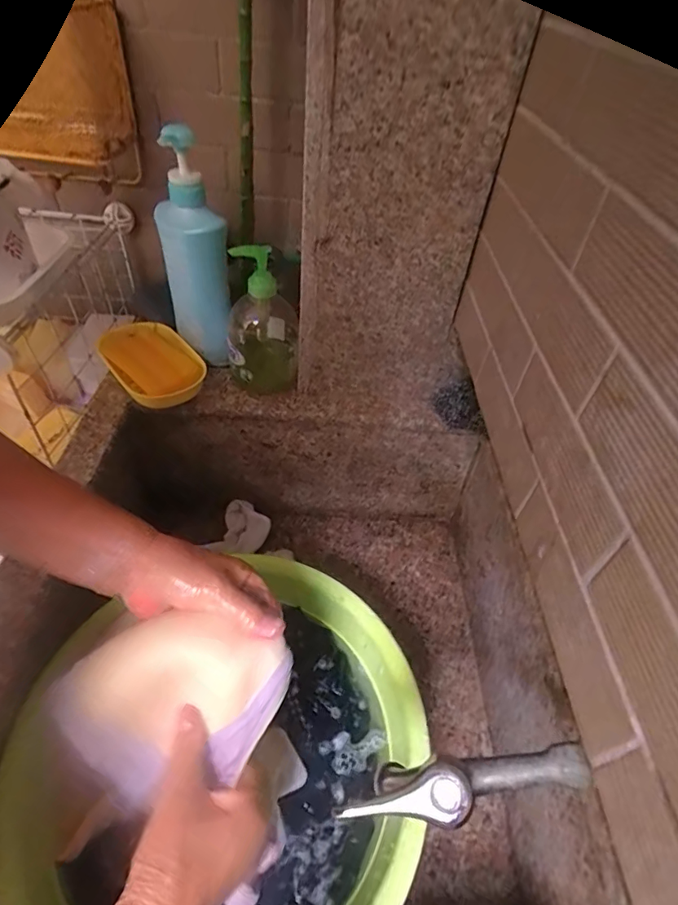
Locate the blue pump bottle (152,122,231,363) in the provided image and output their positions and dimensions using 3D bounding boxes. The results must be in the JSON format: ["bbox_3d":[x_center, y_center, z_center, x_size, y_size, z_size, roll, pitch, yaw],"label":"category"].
[{"bbox_3d":[-0.158,-0.212,0.519,0.067,0.229,0.062,-8,48,-14],"label":"blue pump bottle"}]

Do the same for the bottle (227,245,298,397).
[{"bbox_3d":[-0.089,-0.158,0.551,0.079,0.156,0.095,0,46,-7],"label":"bottle"}]

